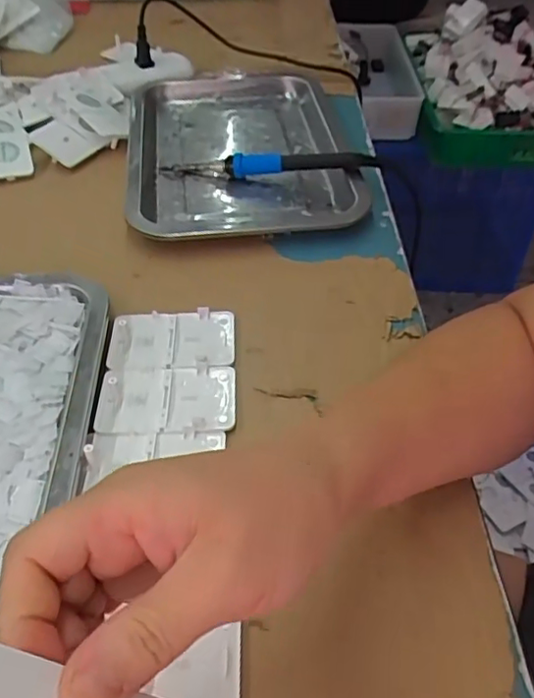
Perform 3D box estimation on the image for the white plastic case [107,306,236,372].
[{"bbox_3d":[-0.065,-0.008,0.406,0.084,0.006,0.053,0,46,-4],"label":"white plastic case"}]

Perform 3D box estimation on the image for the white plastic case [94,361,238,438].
[{"bbox_3d":[-0.063,0.030,0.375,0.086,0.006,0.053,1,46,-2],"label":"white plastic case"}]

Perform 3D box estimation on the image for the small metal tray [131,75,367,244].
[{"bbox_3d":[-0.027,-0.203,0.591,0.211,0.028,0.323,-3,47,-6],"label":"small metal tray"}]

